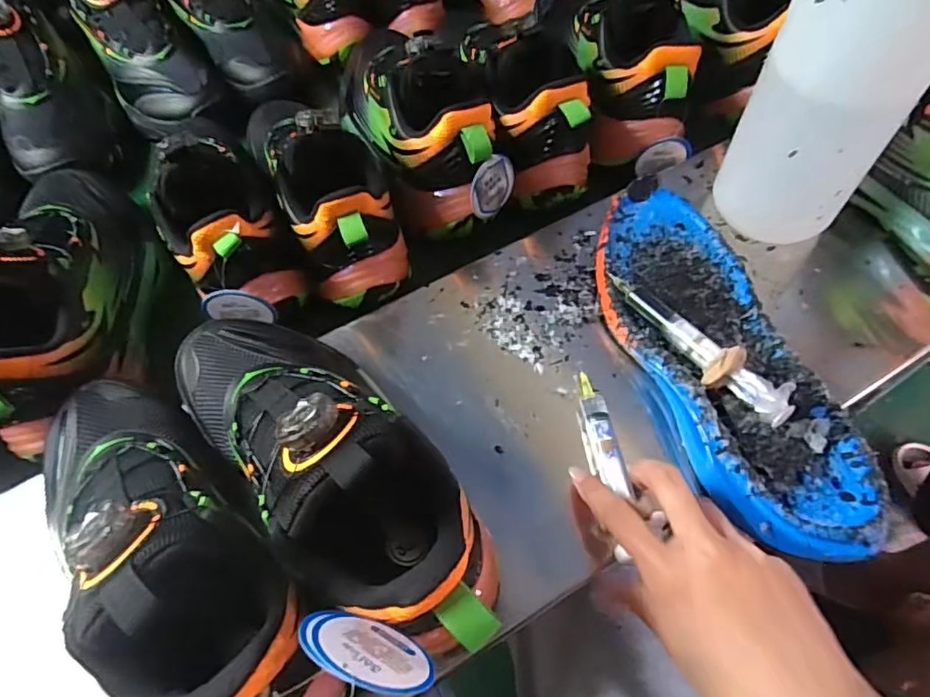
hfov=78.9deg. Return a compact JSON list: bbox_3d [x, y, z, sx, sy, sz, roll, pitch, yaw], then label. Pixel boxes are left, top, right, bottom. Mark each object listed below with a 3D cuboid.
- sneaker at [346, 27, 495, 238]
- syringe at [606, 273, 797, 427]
[{"bbox_3d":[-0.051,-0.229,0.497,0.111,0.105,0.268,-19,61,-8],"label":"sneaker"},{"bbox_3d":[0.138,-0.002,0.354,0.027,0.035,0.136,-35,64,-16],"label":"syringe"}]

